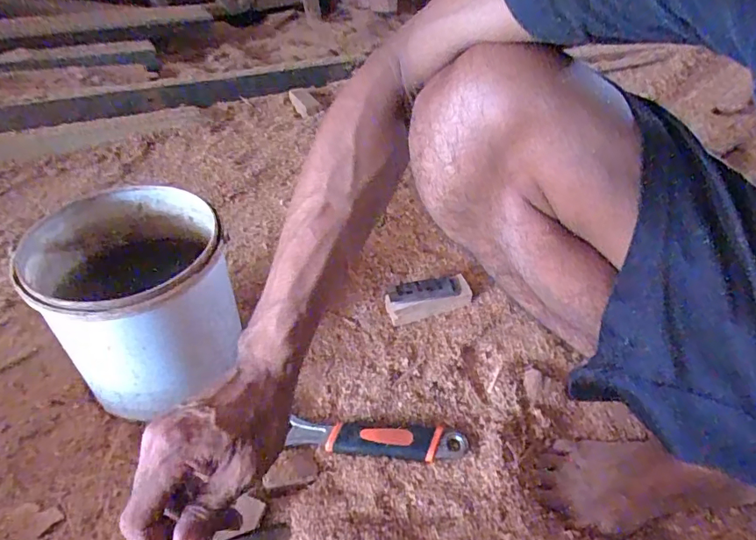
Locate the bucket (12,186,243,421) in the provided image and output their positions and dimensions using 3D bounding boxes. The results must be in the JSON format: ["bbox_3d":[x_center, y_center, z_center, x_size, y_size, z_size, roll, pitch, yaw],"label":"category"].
[{"bbox_3d":[-0.241,0.040,0.516,0.162,0.181,0.172,0,40,0],"label":"bucket"}]

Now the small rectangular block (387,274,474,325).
[{"bbox_3d":[0.067,0.035,0.634,0.111,0.042,0.029,-12,41,-15],"label":"small rectangular block"}]

